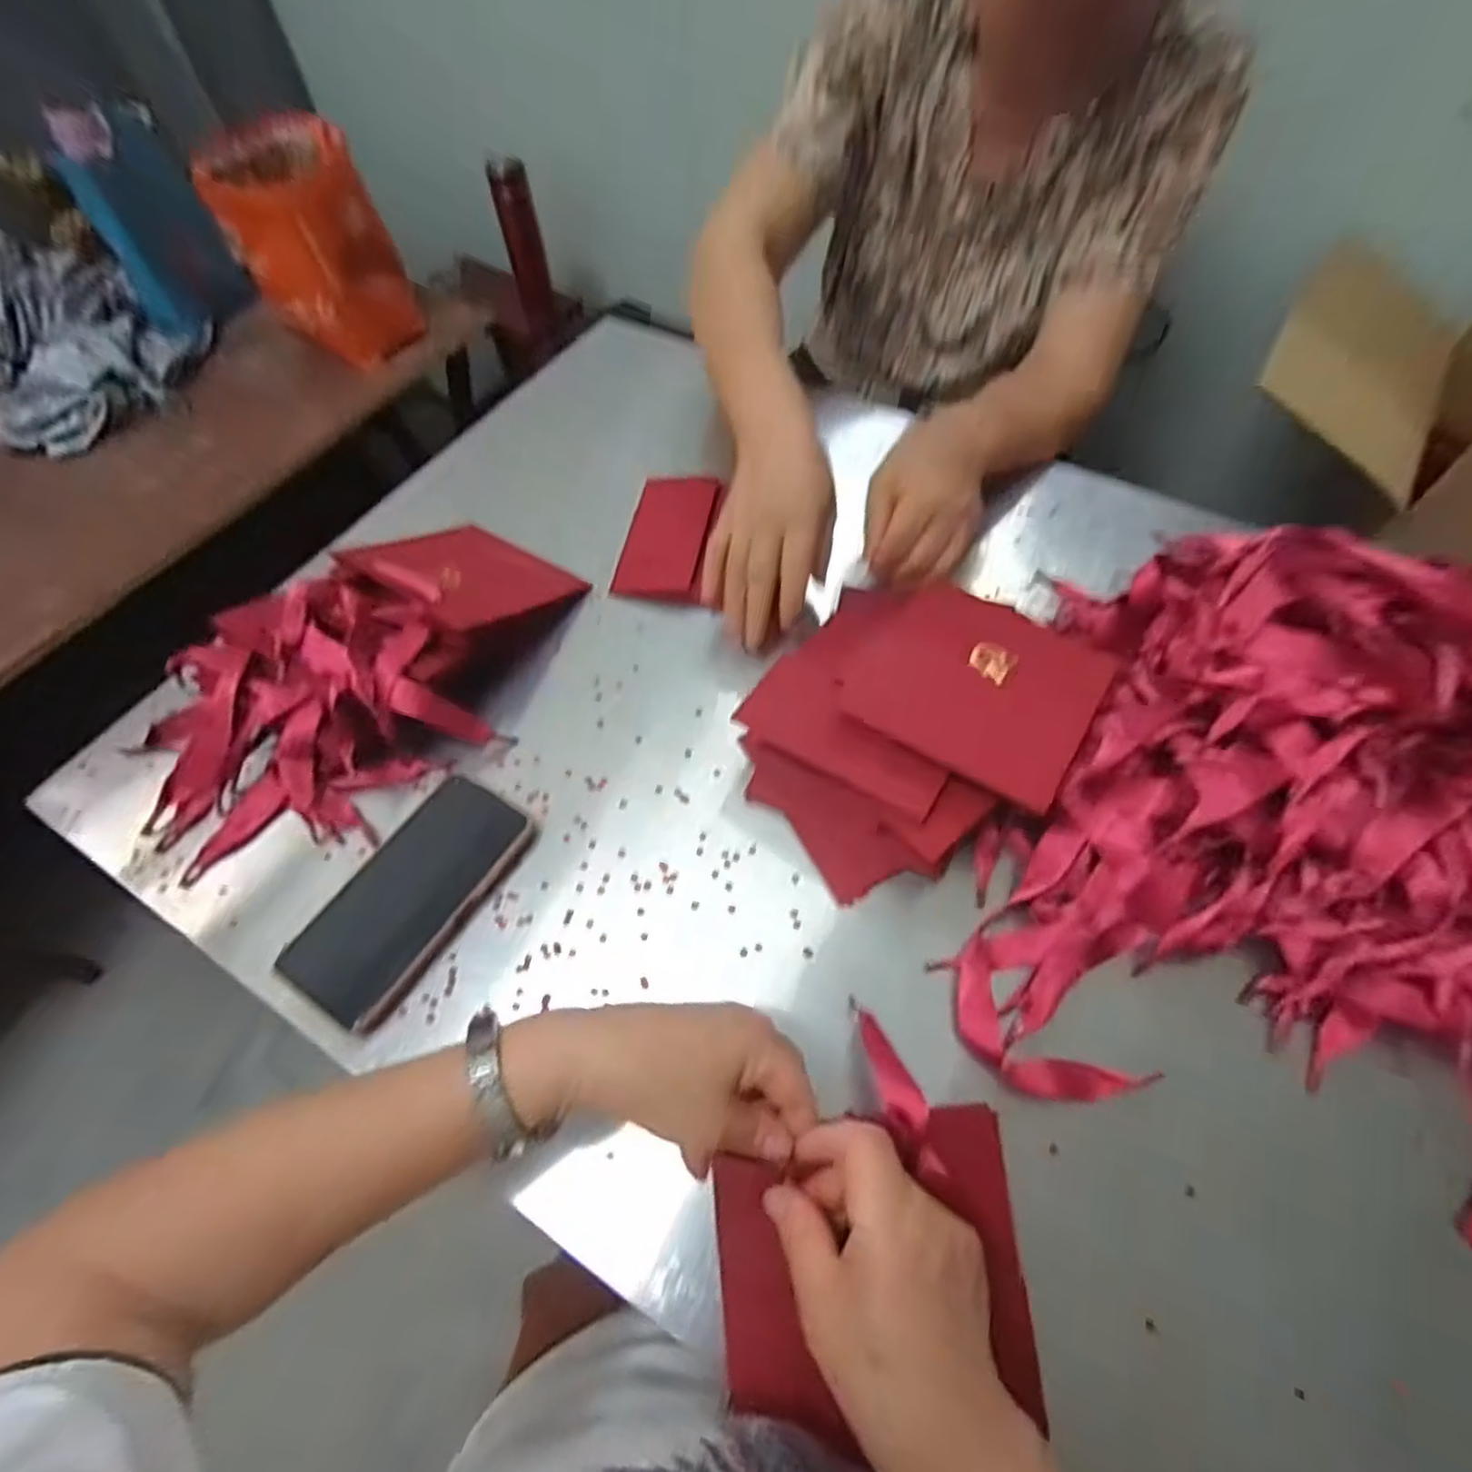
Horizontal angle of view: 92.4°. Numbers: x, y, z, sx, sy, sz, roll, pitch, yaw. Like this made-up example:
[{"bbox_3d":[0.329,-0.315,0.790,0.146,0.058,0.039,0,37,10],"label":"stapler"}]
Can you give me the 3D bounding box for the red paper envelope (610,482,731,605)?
[{"bbox_3d":[-0.058,-0.172,0.605,0.076,0.027,0.126,9,59,7],"label":"red paper envelope"}]

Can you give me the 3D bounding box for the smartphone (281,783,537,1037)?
[{"bbox_3d":[-0.210,0.100,0.453,0.085,0.014,0.158,29,63,17],"label":"smartphone"}]

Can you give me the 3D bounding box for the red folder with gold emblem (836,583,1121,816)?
[{"bbox_3d":[0.158,-0.040,0.471,0.162,0.009,0.139,29,64,32],"label":"red folder with gold emblem"}]

